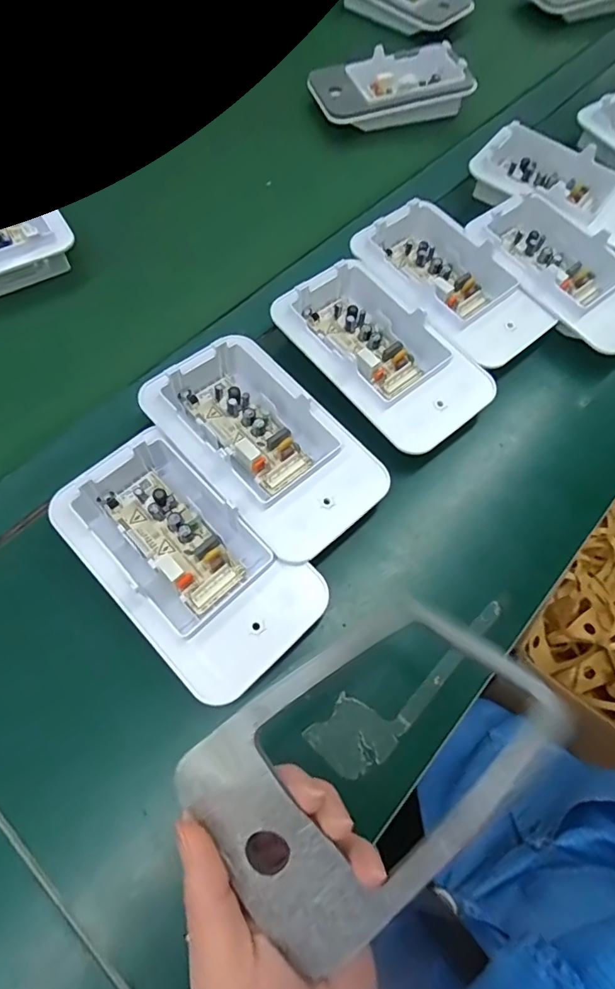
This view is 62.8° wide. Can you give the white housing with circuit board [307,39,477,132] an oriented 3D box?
[{"bbox_3d":[0.090,-0.465,0.577,0.168,0.045,0.104,-17,66,-12],"label":"white housing with circuit board"}]

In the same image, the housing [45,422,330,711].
[{"bbox_3d":[-0.076,0.040,0.325,0.171,0.045,0.100,43,68,16],"label":"housing"}]

